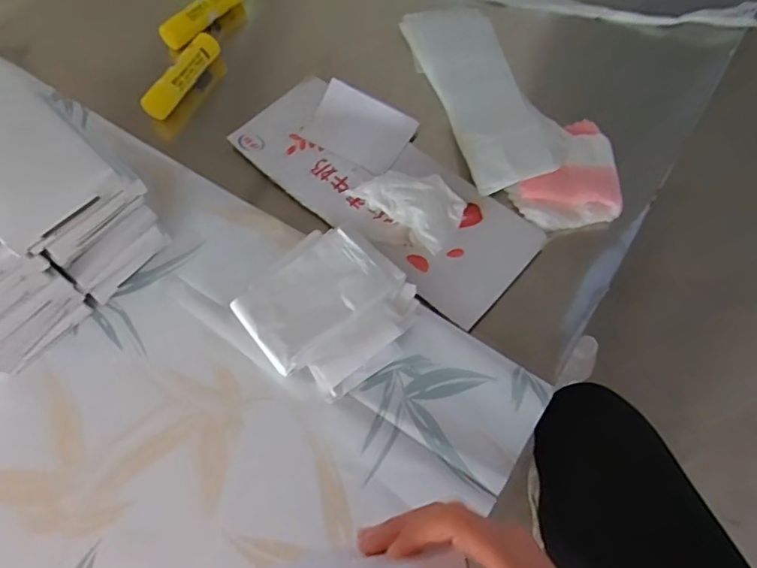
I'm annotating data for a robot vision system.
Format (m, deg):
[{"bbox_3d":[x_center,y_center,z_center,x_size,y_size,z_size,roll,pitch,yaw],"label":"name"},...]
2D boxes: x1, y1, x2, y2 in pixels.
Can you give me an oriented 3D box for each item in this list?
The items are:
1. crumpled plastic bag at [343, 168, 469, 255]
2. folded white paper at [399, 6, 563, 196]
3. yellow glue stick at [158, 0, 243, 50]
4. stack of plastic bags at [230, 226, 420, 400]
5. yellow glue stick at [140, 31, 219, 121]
[{"bbox_3d":[0.026,-0.082,0.524,0.113,0.039,0.073,32,70,15],"label":"crumpled plastic bag"},{"bbox_3d":[0.115,-0.218,0.593,0.098,0.020,0.264,-16,65,-6],"label":"folded white paper"},{"bbox_3d":[-0.214,-0.332,0.650,0.113,0.023,0.029,-41,70,-16],"label":"yellow glue stick"},{"bbox_3d":[-0.041,0.021,0.479,0.135,0.016,0.137,-42,70,-16],"label":"stack of plastic bags"},{"bbox_3d":[-0.221,-0.236,0.606,0.029,0.028,0.112,29,69,14],"label":"yellow glue stick"}]

